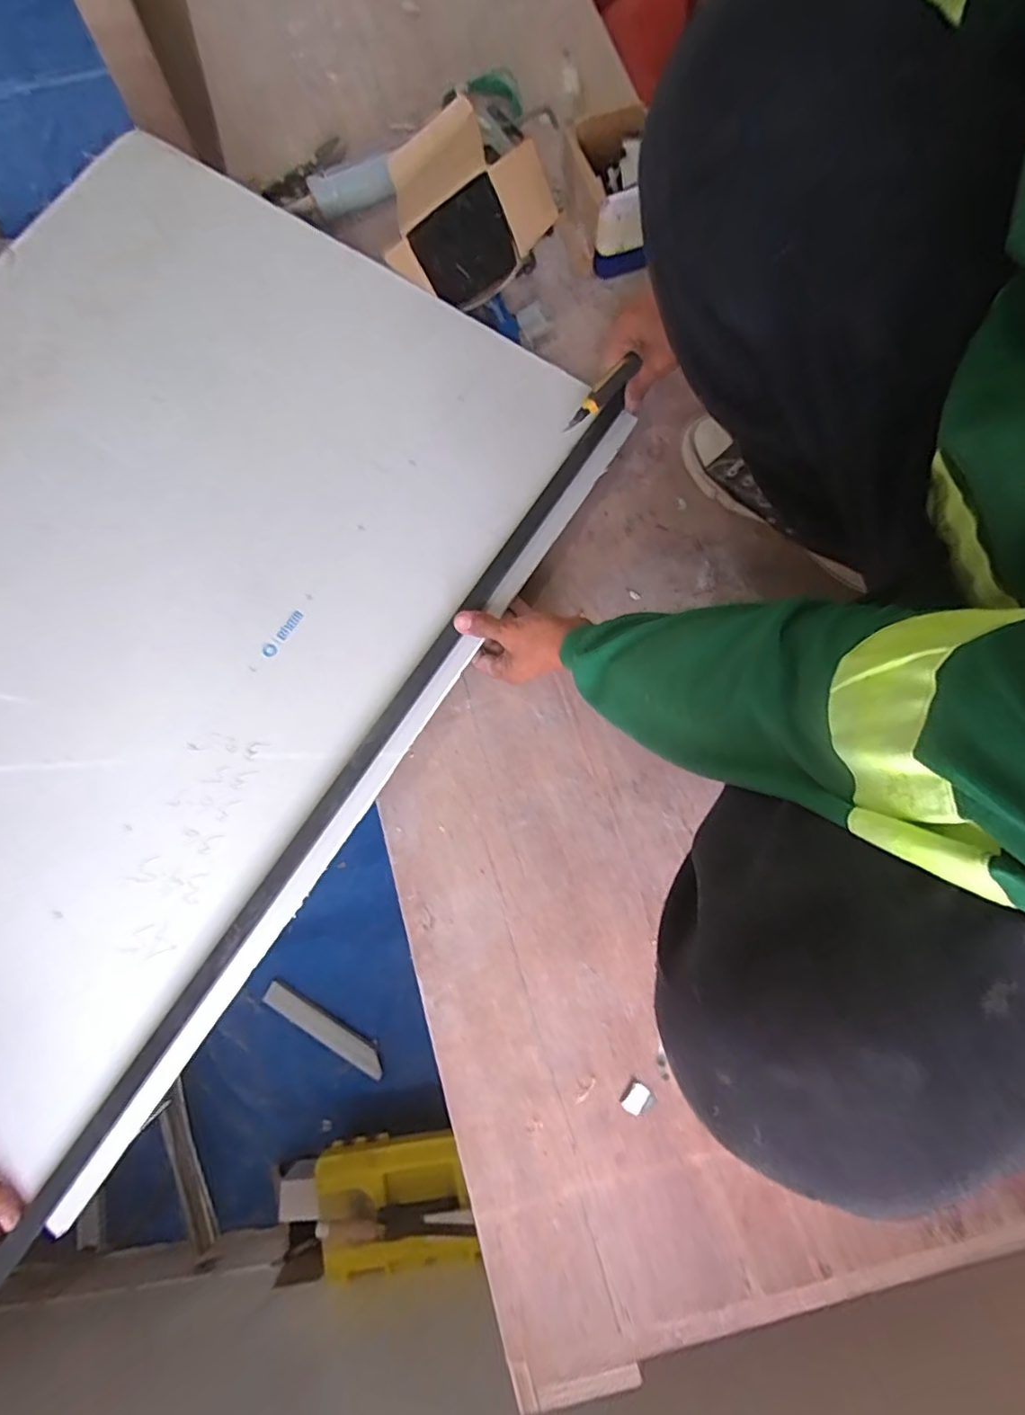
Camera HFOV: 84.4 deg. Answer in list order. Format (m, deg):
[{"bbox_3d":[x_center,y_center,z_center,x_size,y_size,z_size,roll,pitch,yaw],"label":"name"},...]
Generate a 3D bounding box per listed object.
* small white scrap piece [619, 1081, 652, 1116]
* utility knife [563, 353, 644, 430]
[{"bbox_3d":[0.122,0.385,0.558,0.022,0.007,0.028,39,81,7],"label":"small white scrap piece"},{"bbox_3d":[0.098,-0.348,0.630,0.101,0.019,0.020,-44,82,3],"label":"utility knife"}]

